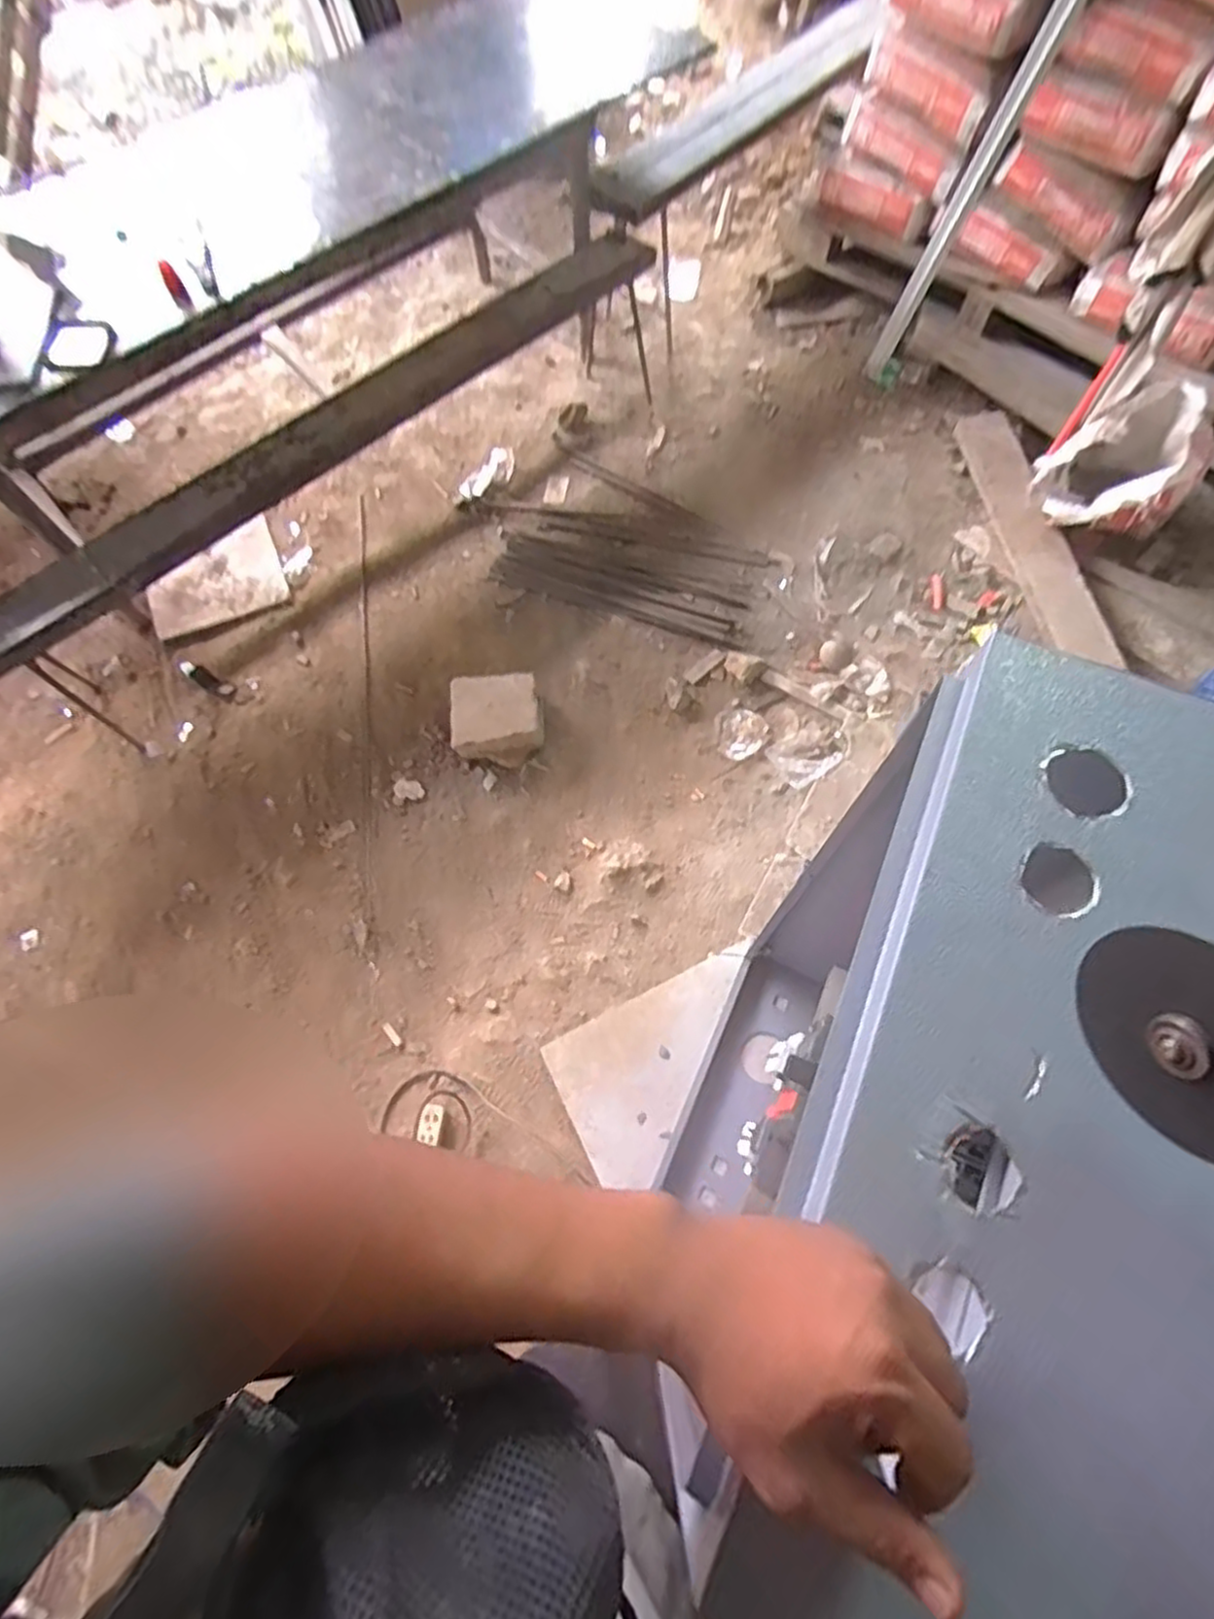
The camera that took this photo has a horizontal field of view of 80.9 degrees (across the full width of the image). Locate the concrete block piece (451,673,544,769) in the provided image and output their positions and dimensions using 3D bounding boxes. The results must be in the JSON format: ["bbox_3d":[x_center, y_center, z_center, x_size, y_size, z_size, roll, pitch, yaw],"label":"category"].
[{"bbox_3d":[-0.238,-0.197,1.570,0.187,0.115,0.169,-3,64,1],"label":"concrete block piece"}]

